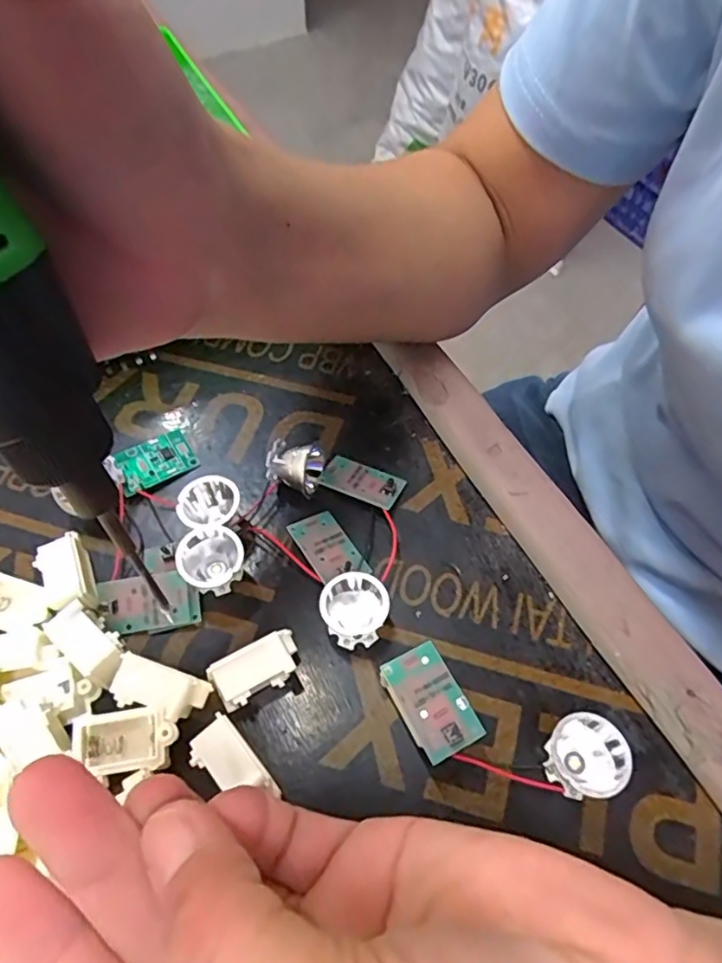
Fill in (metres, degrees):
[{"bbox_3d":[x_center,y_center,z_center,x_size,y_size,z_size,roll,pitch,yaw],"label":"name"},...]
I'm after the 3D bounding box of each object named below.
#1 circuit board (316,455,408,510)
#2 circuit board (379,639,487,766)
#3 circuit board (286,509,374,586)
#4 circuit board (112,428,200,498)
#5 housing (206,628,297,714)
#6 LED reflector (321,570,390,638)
[{"bbox_3d":[0.000,0.000,0.244,0.033,0.006,0.018,23,60,14],"label":"circuit board"},{"bbox_3d":[0.022,0.068,0.186,0.020,0.004,0.032,-27,62,-15],"label":"circuit board"},{"bbox_3d":[-0.013,0.025,0.228,0.019,0.005,0.030,-28,61,-17],"label":"circuit board"},{"bbox_3d":[-0.085,-0.008,0.246,0.031,0.004,0.018,-28,87,-29],"label":"circuit board"},{"bbox_3d":[-0.034,0.063,0.198,0.028,0.015,0.017,-27,61,-16],"label":"housing"},{"bbox_3d":[-0.002,0.045,0.208,0.022,0.017,0.022,0,57,0],"label":"LED reflector"}]

